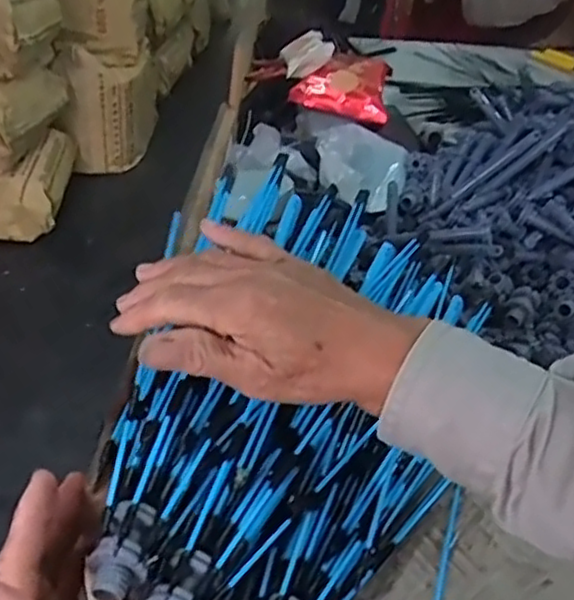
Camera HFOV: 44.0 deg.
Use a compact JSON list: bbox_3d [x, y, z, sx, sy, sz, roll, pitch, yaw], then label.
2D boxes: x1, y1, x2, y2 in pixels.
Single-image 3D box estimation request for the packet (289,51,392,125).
[{"bbox_3d":[0.078,-0.268,0.879,0.113,0.039,0.146,12,36,12],"label":"packet"}]

